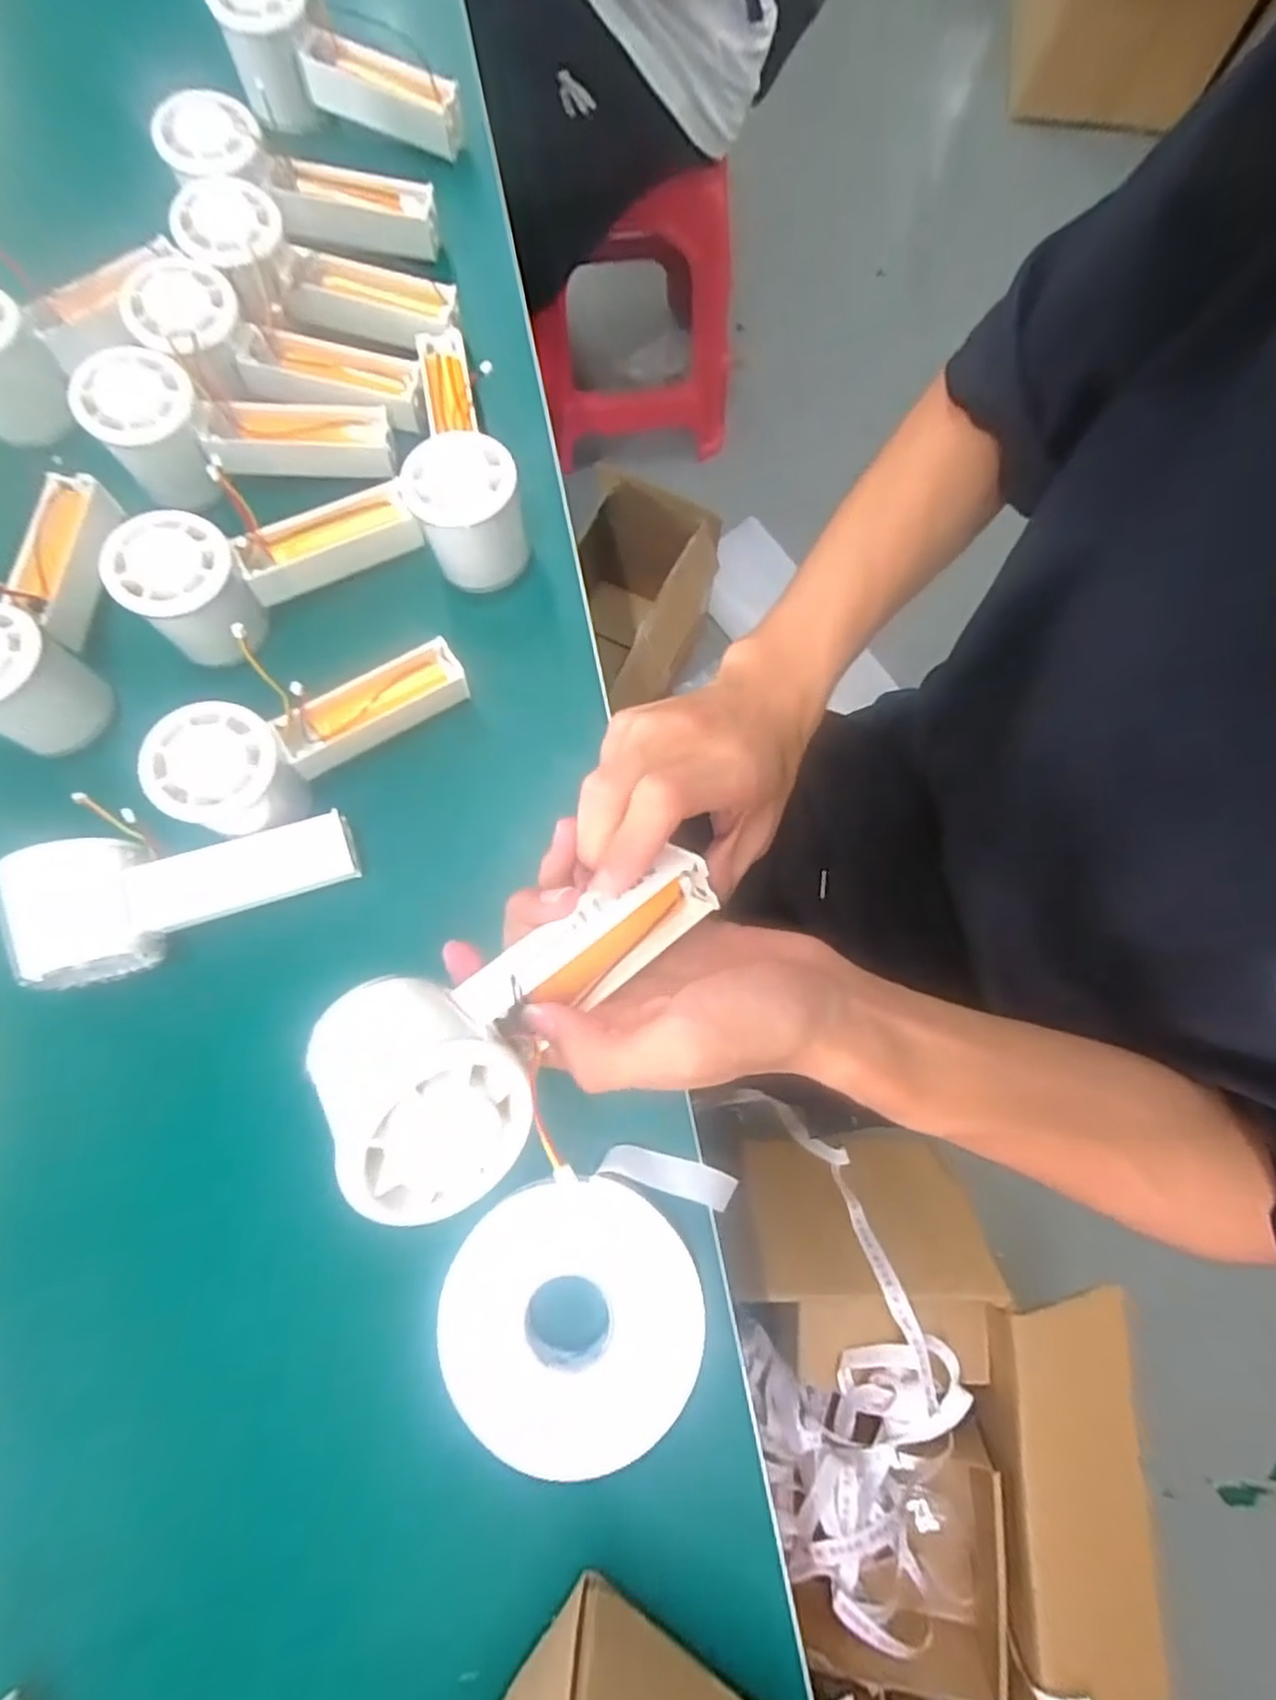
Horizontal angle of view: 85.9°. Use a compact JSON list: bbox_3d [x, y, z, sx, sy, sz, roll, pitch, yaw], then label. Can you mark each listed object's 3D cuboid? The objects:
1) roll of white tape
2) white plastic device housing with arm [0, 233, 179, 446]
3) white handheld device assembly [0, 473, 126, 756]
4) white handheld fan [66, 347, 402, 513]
[{"bbox_3d":[-0.026,0.202,0.312,0.110,0.023,0.131,19,79,4],"label":"roll of white tape"},{"bbox_3d":[-0.333,-0.298,0.394,0.135,0.061,0.049,-39,81,-8],"label":"white plastic device housing with arm"},{"bbox_3d":[-0.316,-0.130,0.355,0.056,0.057,0.154,-4,78,-1],"label":"white handheld device assembly"},{"bbox_3d":[-0.217,-0.235,0.378,0.149,0.055,0.053,-7,78,-1],"label":"white handheld fan"}]

